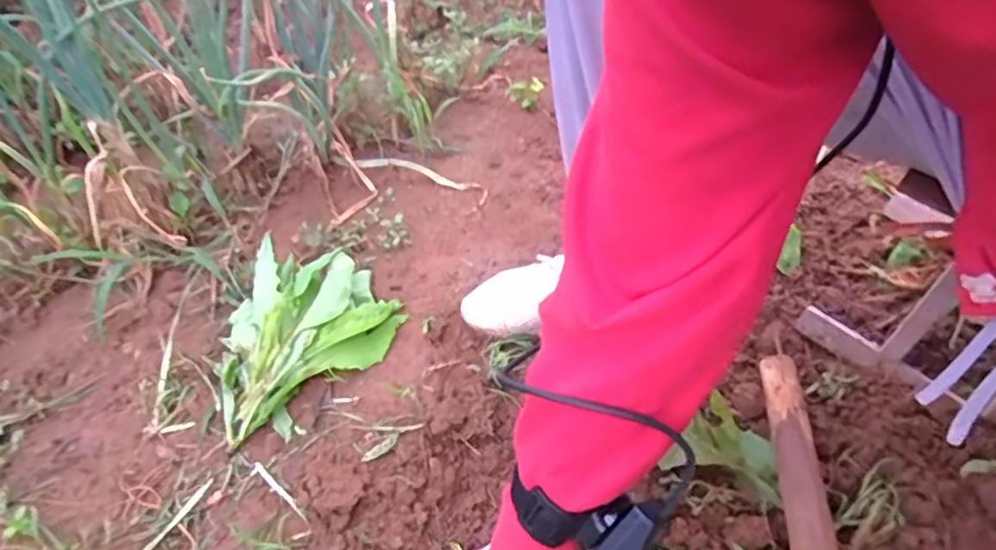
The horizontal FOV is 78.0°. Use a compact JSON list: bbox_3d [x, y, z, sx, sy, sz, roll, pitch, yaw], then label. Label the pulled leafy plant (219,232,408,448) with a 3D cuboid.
[{"bbox_3d":[-0.236,0.057,0.684,0.192,0.051,0.211,32,58,31],"label":"pulled leafy plant"}]

